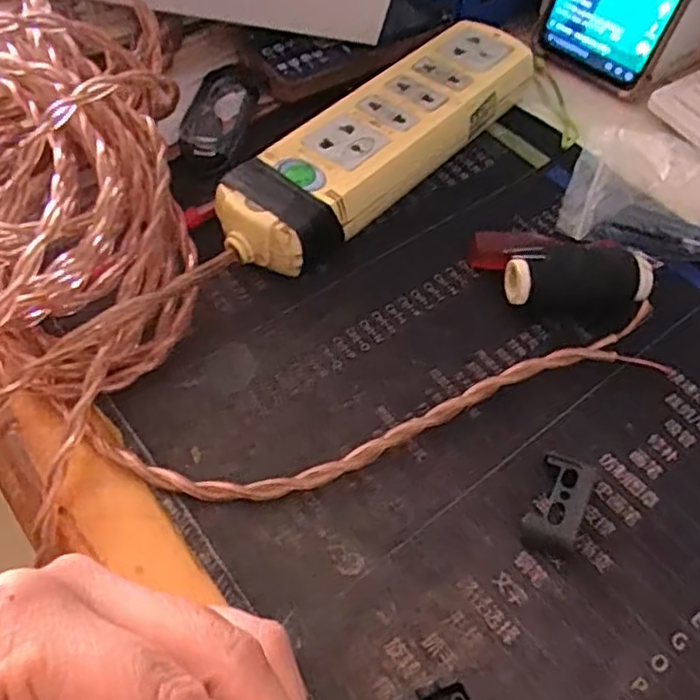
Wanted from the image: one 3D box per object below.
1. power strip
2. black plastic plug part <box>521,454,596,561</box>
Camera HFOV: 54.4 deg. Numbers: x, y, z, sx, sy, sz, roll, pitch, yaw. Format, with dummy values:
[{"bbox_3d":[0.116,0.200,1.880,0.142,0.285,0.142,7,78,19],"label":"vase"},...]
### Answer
[{"bbox_3d":[0.018,-0.112,0.362,0.054,0.035,0.209,37,63,20],"label":"power strip"},{"bbox_3d":[0.079,0.060,0.260,0.019,0.012,0.037,23,59,13],"label":"black plastic plug part"}]

